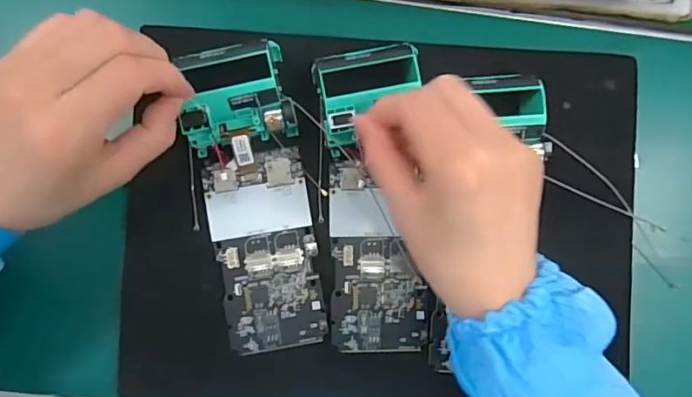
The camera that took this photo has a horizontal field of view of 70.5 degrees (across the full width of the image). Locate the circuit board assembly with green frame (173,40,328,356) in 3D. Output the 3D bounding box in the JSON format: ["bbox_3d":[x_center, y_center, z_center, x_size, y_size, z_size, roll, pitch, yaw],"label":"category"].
[{"bbox_3d":[-0.059,0.003,0.319,0.066,0.032,0.195,-9,98,-5],"label":"circuit board assembly with green frame"}]

